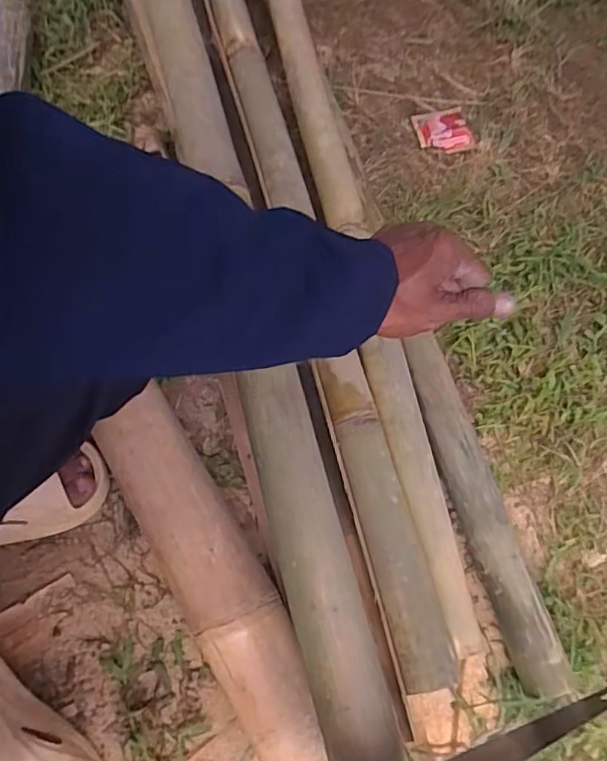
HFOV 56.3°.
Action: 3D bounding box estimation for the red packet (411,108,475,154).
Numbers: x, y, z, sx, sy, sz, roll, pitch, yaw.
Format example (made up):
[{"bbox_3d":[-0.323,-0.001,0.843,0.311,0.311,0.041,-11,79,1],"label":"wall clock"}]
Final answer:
[{"bbox_3d":[0.217,-0.386,0.878,0.085,0.006,0.081,-14,70,-8],"label":"red packet"}]

